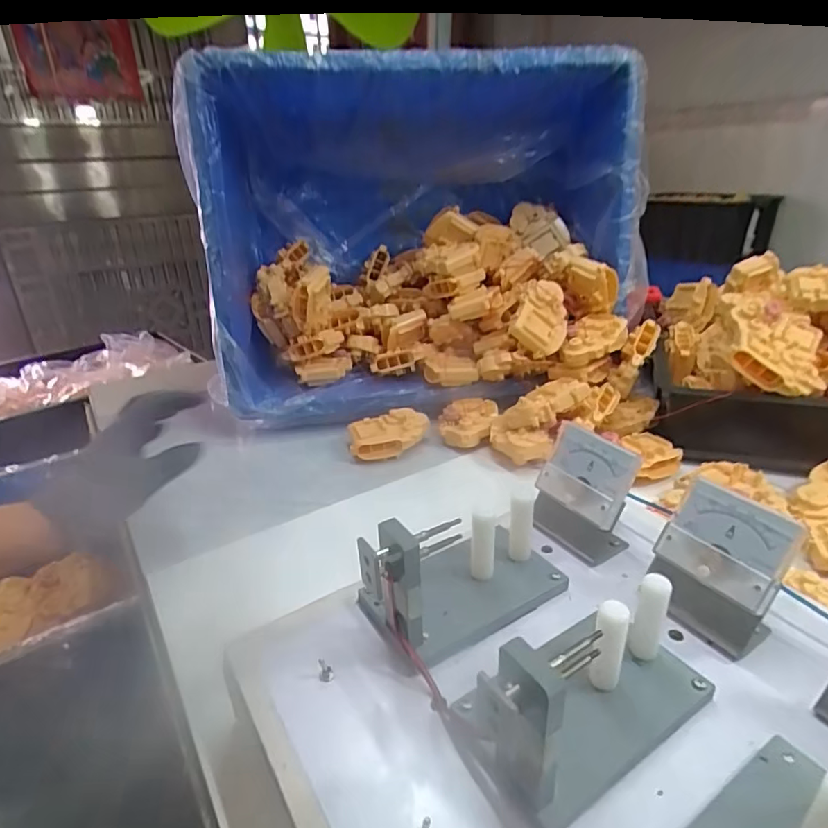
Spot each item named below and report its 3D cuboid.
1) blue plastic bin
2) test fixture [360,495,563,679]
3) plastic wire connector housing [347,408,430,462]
[{"bbox_3d":[0.010,-0.252,0.772,0.542,0.412,0.320,-2,25,0],"label":"blue plastic bin"},{"bbox_3d":[0.025,0.088,0.333,0.129,0.080,0.066,-17,28,-28],"label":"test fixture"},{"bbox_3d":[-0.031,0.027,0.672,0.101,0.040,0.063,-7,25,-9],"label":"plastic wire connector housing"}]

